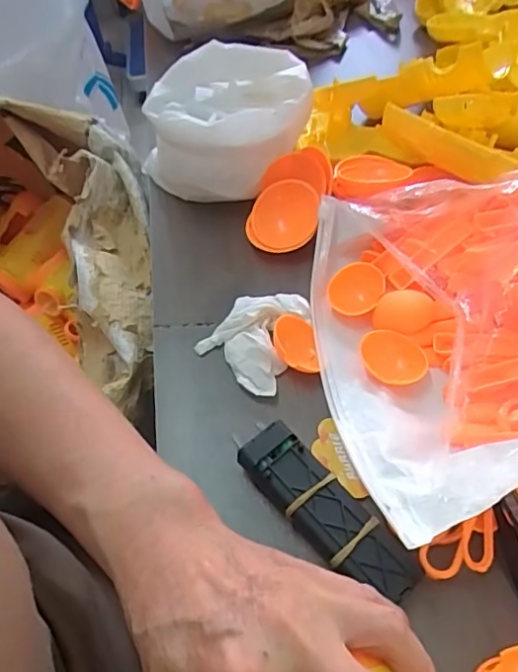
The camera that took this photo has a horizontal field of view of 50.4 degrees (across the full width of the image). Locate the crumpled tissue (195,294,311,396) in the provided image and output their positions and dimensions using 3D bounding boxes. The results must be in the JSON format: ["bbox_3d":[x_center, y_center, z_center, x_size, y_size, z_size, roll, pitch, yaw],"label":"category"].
[{"bbox_3d":[0.003,-0.001,0.366,0.059,0.020,0.069,35,63,26],"label":"crumpled tissue"}]

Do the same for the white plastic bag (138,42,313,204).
[{"bbox_3d":[-0.030,-0.176,0.454,0.142,0.075,0.104,1,54,5],"label":"white plastic bag"}]

